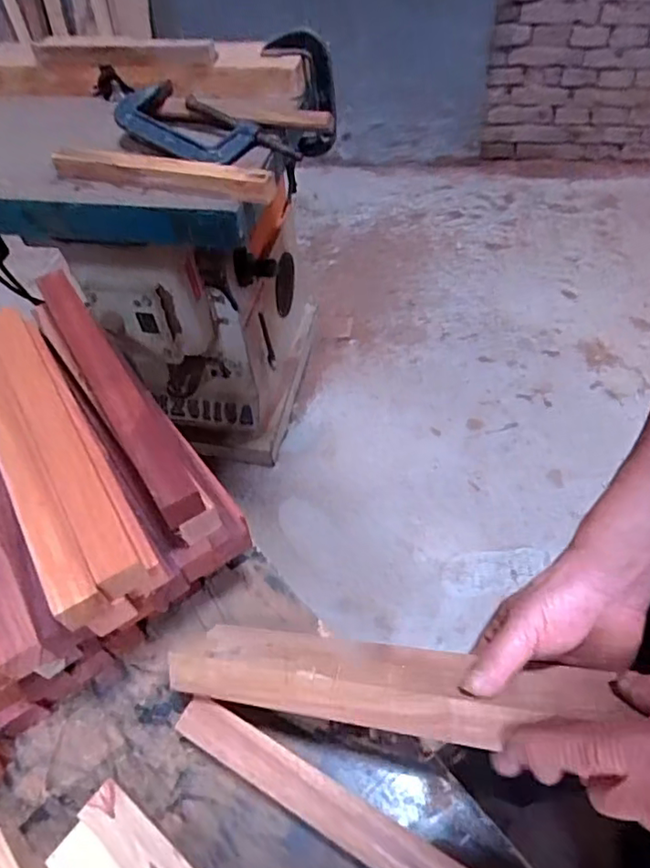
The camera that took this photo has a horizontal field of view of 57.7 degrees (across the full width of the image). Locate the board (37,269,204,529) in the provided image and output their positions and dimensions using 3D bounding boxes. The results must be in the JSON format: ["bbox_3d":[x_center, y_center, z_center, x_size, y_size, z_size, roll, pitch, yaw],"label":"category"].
[{"bbox_3d":[-0.186,-0.051,0.509,0.036,0.021,0.315,-29,55,-17],"label":"board"}]

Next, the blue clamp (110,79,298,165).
[{"bbox_3d":[-0.177,-0.442,0.845,0.266,0.036,0.134,17,55,17],"label":"blue clamp"}]

